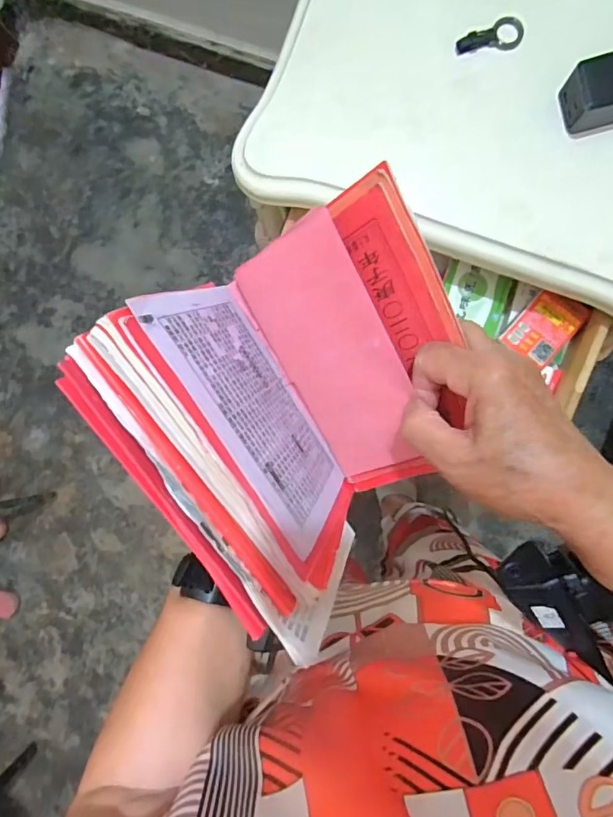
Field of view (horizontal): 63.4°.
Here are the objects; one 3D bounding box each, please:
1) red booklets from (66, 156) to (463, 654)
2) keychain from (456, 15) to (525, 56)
[{"bbox_3d":[0.005,-0.012,0.304,0.211,0.120,0.192,-45,88,1],"label":"red booklets"},{"bbox_3d":[0.209,-0.417,0.561,0.077,0.006,0.034,-23,89,1],"label":"keychain"}]

